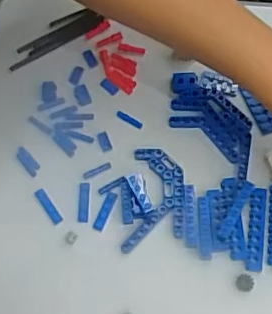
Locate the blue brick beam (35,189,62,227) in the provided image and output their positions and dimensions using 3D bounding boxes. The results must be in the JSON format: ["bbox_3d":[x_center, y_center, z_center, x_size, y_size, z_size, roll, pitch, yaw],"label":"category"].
[{"bbox_3d":[-0.070,0.040,0.442,0.008,0.004,0.033,-34,72,-10],"label":"blue brick beam"}]

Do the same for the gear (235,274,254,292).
[{"bbox_3d":[0.080,0.093,0.409,0.013,0.004,0.013,-1,70,2],"label":"gear"}]

